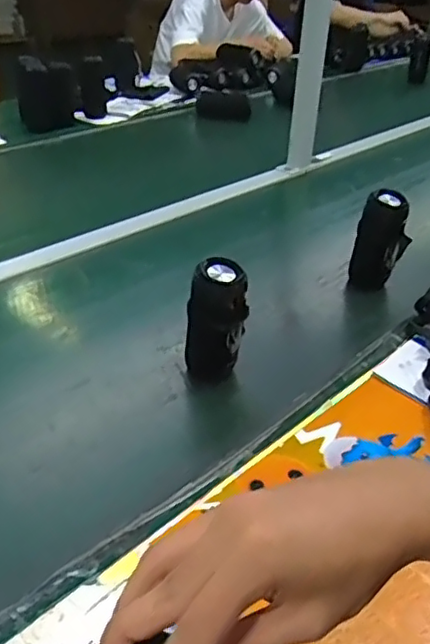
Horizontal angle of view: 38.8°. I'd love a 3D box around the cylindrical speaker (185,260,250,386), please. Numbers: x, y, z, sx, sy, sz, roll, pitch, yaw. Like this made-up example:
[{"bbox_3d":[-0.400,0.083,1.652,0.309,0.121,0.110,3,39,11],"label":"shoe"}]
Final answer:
[{"bbox_3d":[0.002,-0.001,0.735,0.071,0.130,0.071,2,34,-1],"label":"cylindrical speaker"}]

